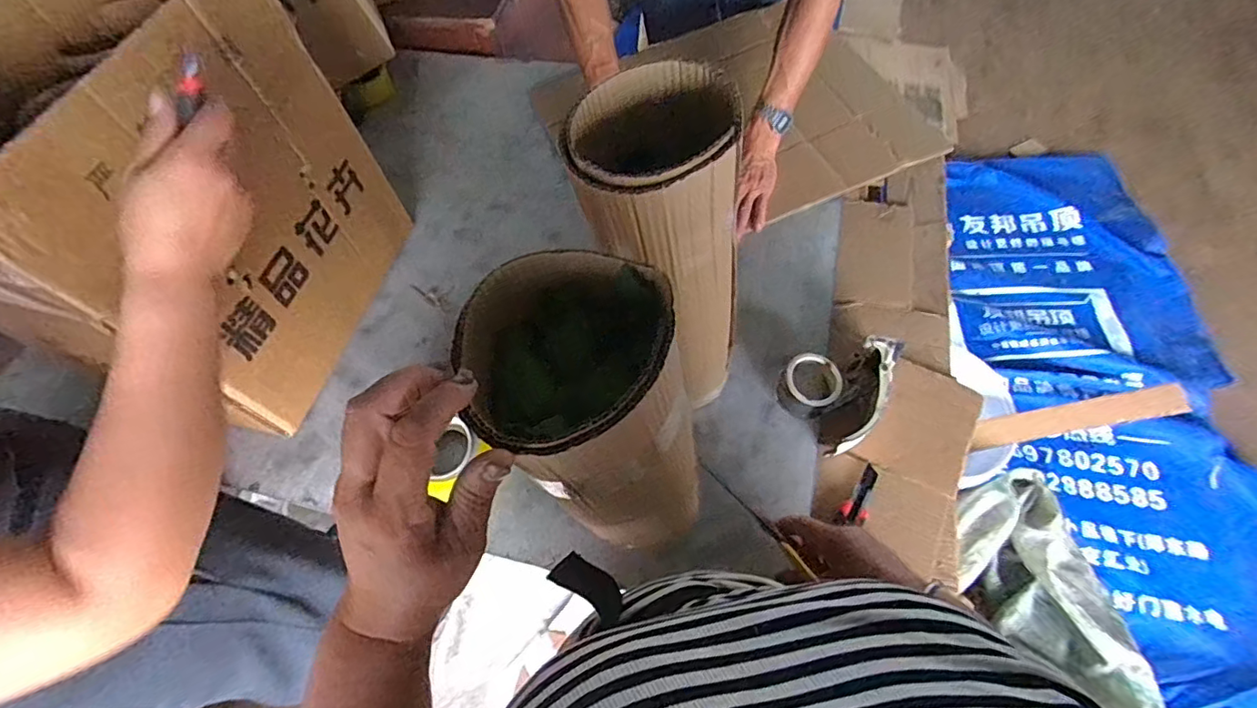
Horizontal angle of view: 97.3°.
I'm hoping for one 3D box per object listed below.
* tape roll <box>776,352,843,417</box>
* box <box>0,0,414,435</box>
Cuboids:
[{"bbox_3d":[0.233,0.040,0.709,0.072,0.052,0.072,-2,62,3],"label":"tape roll"},{"bbox_3d":[-0.546,-0.177,0.677,0.257,0.406,0.391,12,63,10],"label":"box"}]

